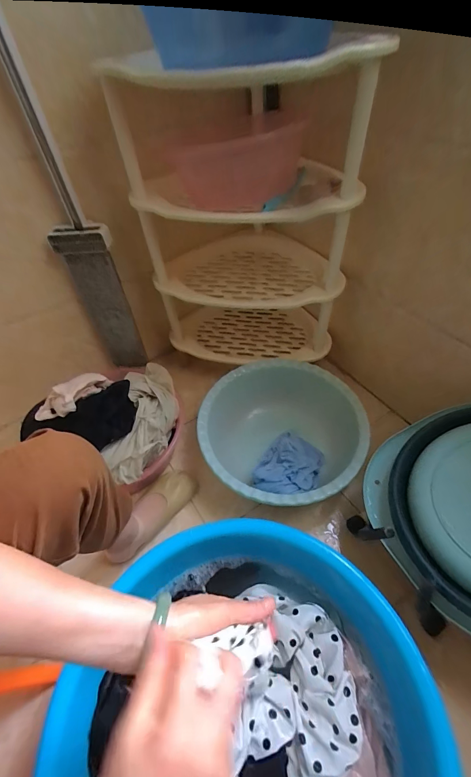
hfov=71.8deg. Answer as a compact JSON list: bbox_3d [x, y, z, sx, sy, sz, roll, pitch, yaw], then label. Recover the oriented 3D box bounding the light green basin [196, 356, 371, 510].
[{"bbox_3d":[0.106,0.120,0.799,0.364,0.165,0.369,-2,49,3],"label":"light green basin"}]

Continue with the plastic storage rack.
[{"bbox_3d":[0.008,-0.346,0.772,0.434,0.608,0.303,-8,49,-2],"label":"plastic storage rack"}]

